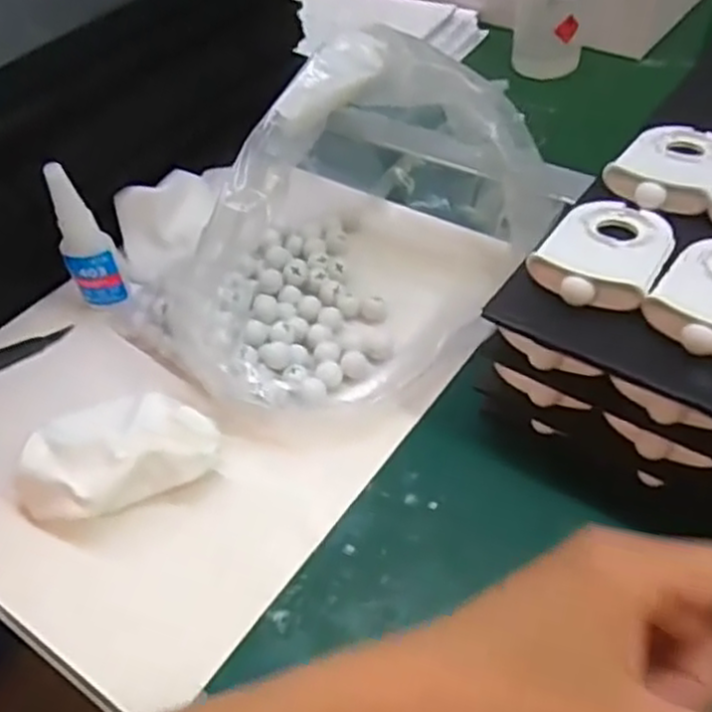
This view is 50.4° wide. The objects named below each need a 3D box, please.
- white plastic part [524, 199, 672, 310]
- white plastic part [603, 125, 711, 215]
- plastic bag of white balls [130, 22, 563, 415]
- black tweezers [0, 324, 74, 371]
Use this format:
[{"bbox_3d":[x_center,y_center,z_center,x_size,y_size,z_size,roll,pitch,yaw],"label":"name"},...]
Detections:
[{"bbox_3d":[0.128,-0.054,0.387,0.059,0.016,0.085,21,52,23],"label":"white plastic part"},{"bbox_3d":[0.183,-0.113,0.431,0.058,0.013,0.087,25,54,26],"label":"white plastic part"},{"bbox_3d":[-0.002,-0.096,0.464,0.178,0.146,0.266,31,57,30],"label":"plastic bag of white balls"},{"bbox_3d":[-0.227,0.000,0.493,0.085,0.010,0.011,-28,50,-19],"label":"black tweezers"}]

